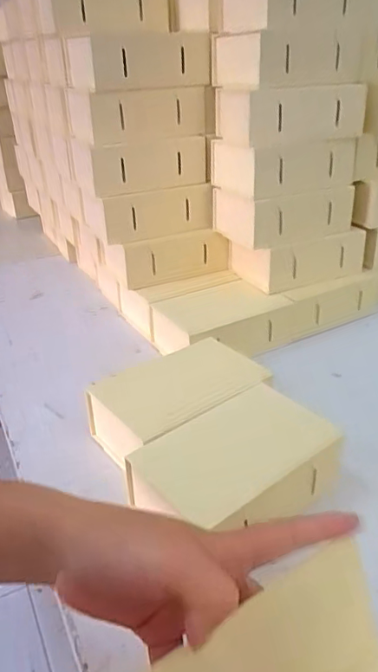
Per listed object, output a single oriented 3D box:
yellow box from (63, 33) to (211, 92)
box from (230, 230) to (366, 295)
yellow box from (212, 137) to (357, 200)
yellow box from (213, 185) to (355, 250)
[{"bbox_3d":[-0.072,-0.364,0.679,0.164,0.057,0.123,-16,33,-21],"label":"yellow box"},{"bbox_3d":[0.158,-0.115,0.725,0.179,0.059,0.087,-13,32,-17],"label":"box"},{"bbox_3d":[0.127,-0.234,0.688,0.162,0.059,0.107,-16,33,-21],"label":"yellow box"},{"bbox_3d":[0.131,-0.173,0.702,0.166,0.059,0.109,-16,33,-21],"label":"yellow box"}]

